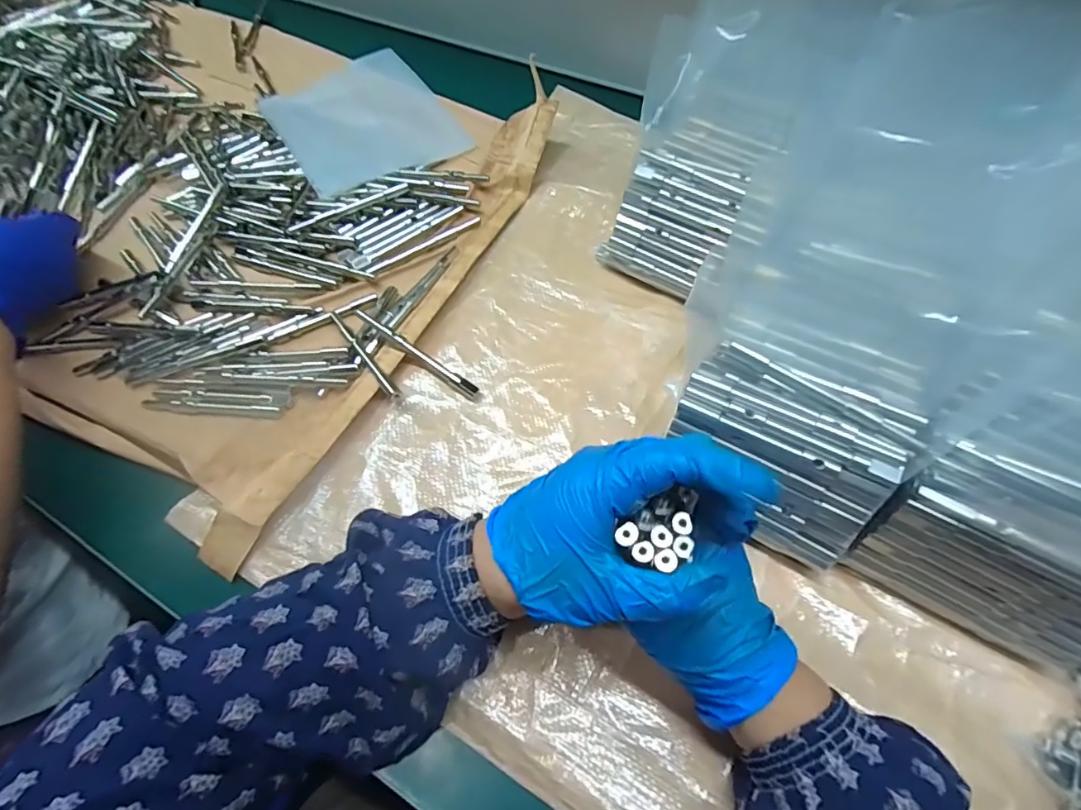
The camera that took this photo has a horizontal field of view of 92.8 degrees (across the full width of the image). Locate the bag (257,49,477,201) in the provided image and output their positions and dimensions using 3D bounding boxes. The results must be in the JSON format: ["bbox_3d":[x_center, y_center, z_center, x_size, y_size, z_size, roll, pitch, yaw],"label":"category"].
[{"bbox_3d":[-0.185,-0.302,0.542,0.167,0.016,0.190,-31,64,-14],"label":"bag"}]

